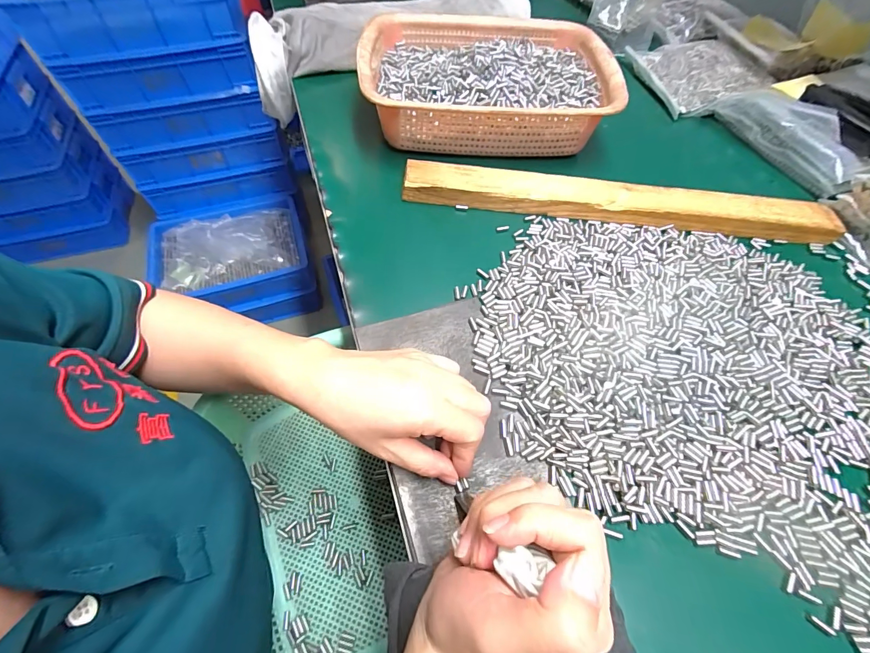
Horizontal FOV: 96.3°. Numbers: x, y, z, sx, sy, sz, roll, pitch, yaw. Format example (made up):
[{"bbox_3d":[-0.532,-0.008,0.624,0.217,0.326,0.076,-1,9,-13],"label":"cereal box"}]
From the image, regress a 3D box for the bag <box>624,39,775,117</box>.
[{"bbox_3d":[0.384,-0.362,0.551,0.168,0.031,0.146,-12,60,-9],"label":"bag"}]

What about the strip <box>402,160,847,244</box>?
[{"bbox_3d":[0.186,-0.133,0.407,0.432,0.018,0.045,6,59,1],"label":"strip"}]

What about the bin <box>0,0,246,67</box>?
[{"bbox_3d":[-0.616,-0.672,0.809,0.380,0.148,0.235,-16,61,-9],"label":"bin"}]

